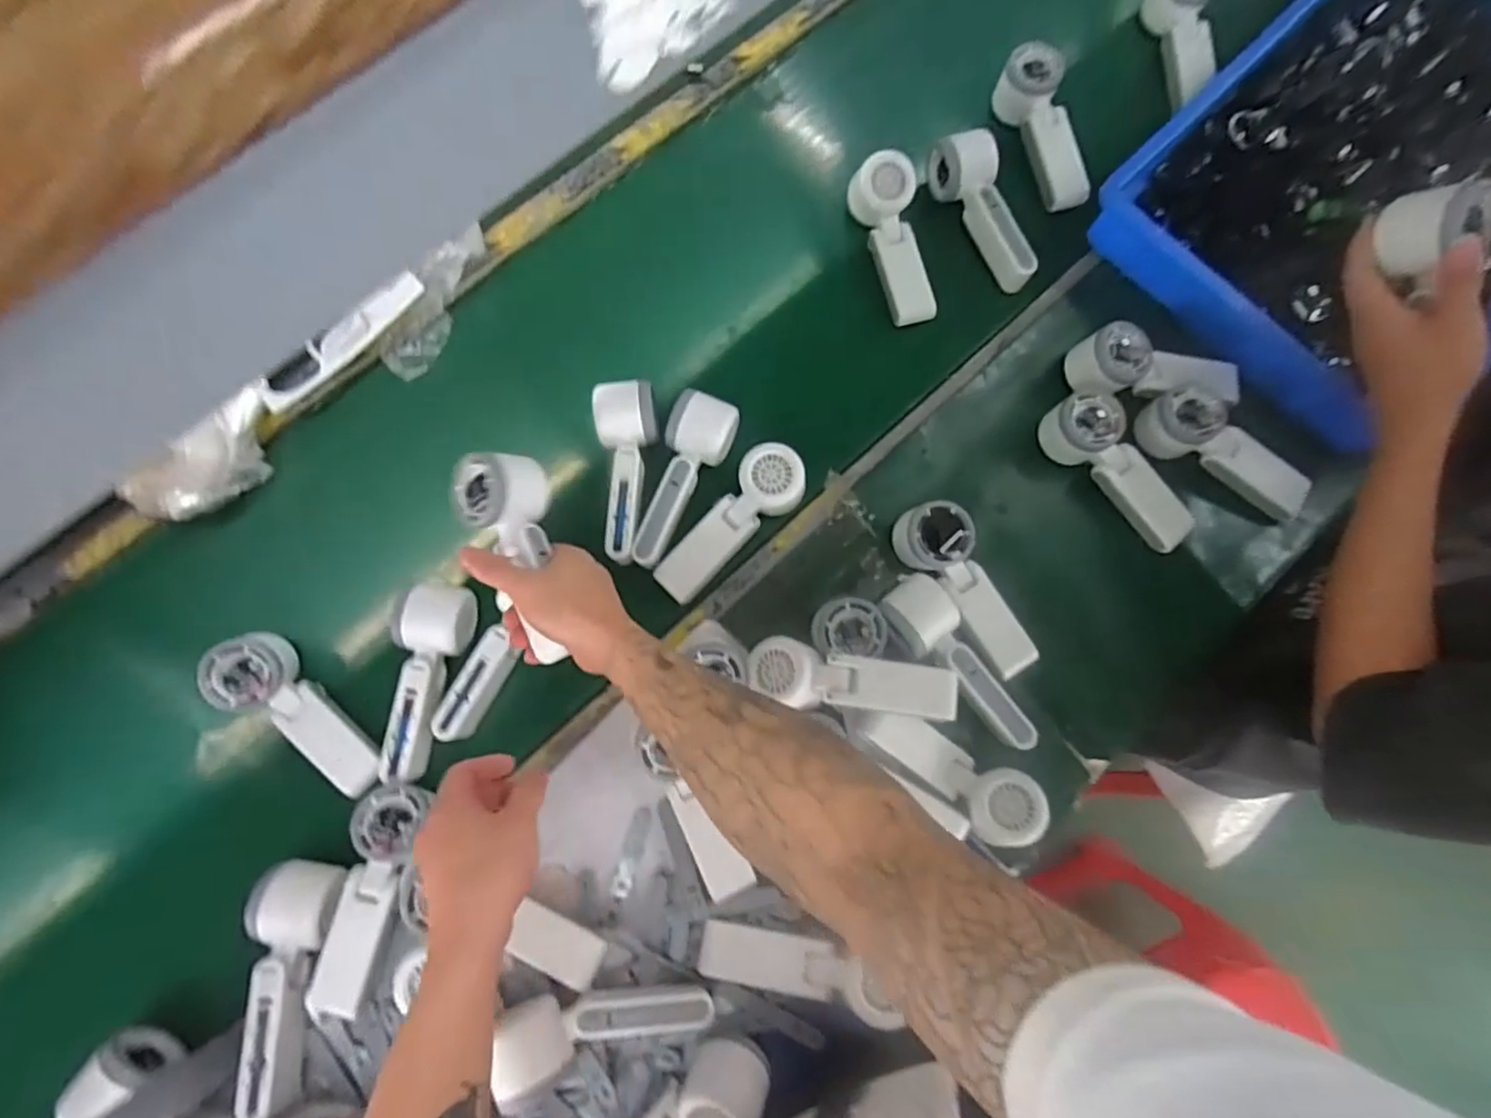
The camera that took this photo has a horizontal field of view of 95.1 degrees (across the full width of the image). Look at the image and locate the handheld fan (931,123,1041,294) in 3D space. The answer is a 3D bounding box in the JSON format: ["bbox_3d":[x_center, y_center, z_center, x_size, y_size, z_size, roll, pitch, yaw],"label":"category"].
[{"bbox_3d":[0.241,-0.352,0.687,0.045,0.053,0.162,-20,80,-5],"label":"handheld fan"}]

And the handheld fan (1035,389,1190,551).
[{"bbox_3d":[0.352,-0.082,0.643,0.056,0.063,0.167,-41,82,-8],"label":"handheld fan"}]

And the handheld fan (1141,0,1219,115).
[{"bbox_3d":[0.486,-0.584,0.755,0.059,0.042,0.153,-8,95,-3],"label":"handheld fan"}]

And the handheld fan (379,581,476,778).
[{"bbox_3d":[-0.274,0.103,0.580,0.049,0.043,0.164,7,79,0],"label":"handheld fan"}]

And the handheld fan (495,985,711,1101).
[{"bbox_3d":[-0.105,0.344,0.517,0.156,0.053,0.058,-15,79,-4],"label":"handheld fan"}]

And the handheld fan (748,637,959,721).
[{"bbox_3d":[0.084,0.103,0.558,0.164,0.042,0.055,10,79,1],"label":"handheld fan"}]

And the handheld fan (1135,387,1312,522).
[{"bbox_3d":[0.457,-0.102,0.647,0.169,0.052,0.055,30,80,5],"label":"handheld fan"}]

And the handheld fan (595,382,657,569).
[{"bbox_3d":[-0.105,-0.078,0.627,0.053,0.050,0.161,-4,79,-2],"label":"handheld fan"}]

